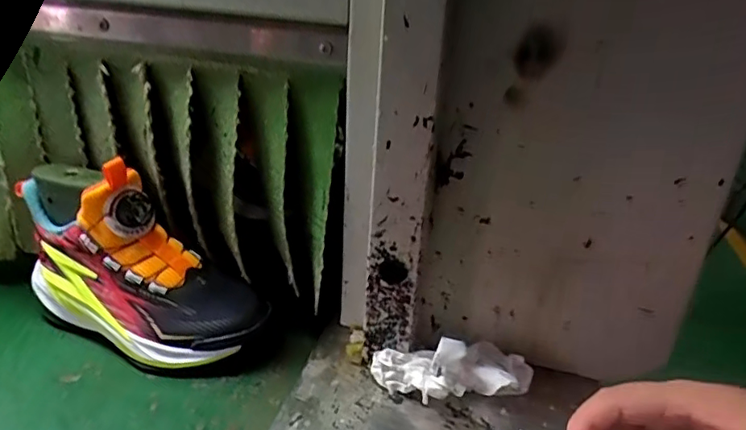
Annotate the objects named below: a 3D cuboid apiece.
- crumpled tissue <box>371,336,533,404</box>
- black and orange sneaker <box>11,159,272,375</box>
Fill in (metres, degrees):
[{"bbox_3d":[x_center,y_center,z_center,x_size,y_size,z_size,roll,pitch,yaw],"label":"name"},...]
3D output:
[{"bbox_3d":[0.063,0.120,0.435,0.122,0.045,0.042,1,27,-4],"label":"crumpled tissue"},{"bbox_3d":[-0.211,0.043,0.497,0.227,0.155,0.088,14,29,21],"label":"black and orange sneaker"}]

